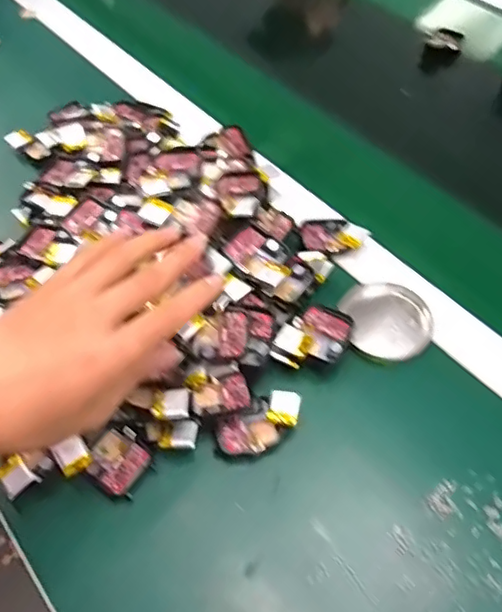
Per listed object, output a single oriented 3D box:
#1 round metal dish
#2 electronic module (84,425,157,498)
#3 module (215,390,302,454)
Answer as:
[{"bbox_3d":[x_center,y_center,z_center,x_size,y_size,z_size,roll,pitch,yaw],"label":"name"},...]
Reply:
[{"bbox_3d":[0.100,0.010,0.416,0.062,0.010,0.065,-1,54,1],"label":"round metal dish"},{"bbox_3d":[-0.085,0.098,0.360,0.042,0.011,0.035,35,62,23],"label":"electronic module"},{"bbox_3d":[0.006,0.077,0.370,0.057,0.016,0.030,-30,59,-19],"label":"module"}]

